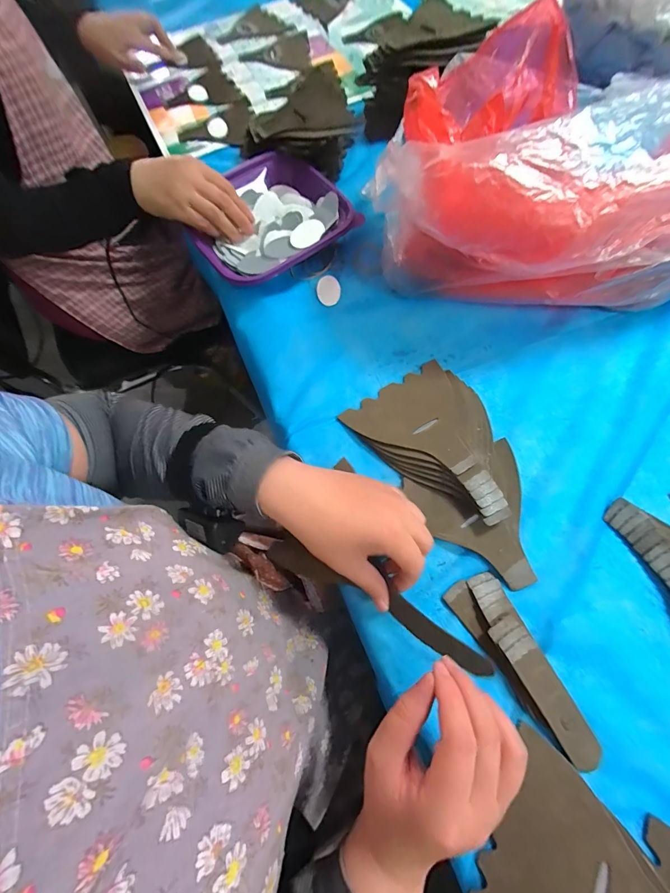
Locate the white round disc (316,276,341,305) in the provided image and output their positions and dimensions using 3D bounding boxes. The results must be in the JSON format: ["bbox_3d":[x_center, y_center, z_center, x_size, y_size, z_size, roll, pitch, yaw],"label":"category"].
[{"bbox_3d":[-0.008,-0.192,0.458,0.028,0.004,0.047,-2,67,1],"label":"white round disc"}]

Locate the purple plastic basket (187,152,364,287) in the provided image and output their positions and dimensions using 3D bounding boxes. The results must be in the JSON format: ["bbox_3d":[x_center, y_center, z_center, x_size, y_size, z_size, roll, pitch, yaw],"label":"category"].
[{"bbox_3d":[-0.086,-0.289,0.479,0.187,0.043,0.187,-35,70,-12],"label":"purple plastic basket"}]

